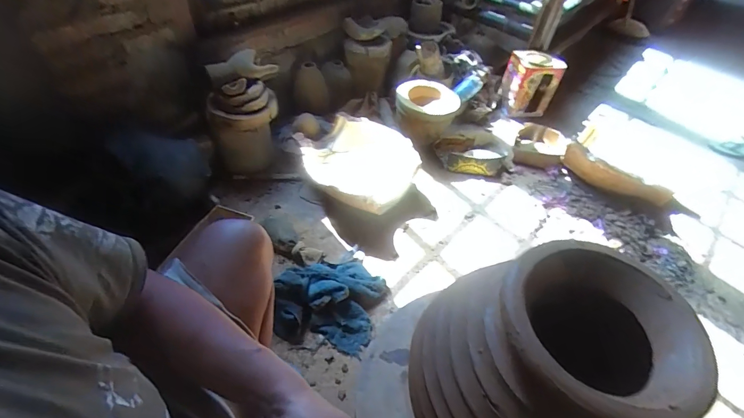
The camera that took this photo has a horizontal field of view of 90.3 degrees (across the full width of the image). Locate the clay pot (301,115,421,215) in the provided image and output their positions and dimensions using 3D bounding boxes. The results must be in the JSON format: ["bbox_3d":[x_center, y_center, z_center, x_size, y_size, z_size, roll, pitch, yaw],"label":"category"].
[{"bbox_3d":[-0.054,-0.120,1.200,0.337,0.177,0.305,27,52,19],"label":"clay pot"}]

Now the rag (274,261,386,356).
[{"bbox_3d":[-0.098,0.216,0.925,0.249,0.103,0.234,7,49,4],"label":"rag"}]

